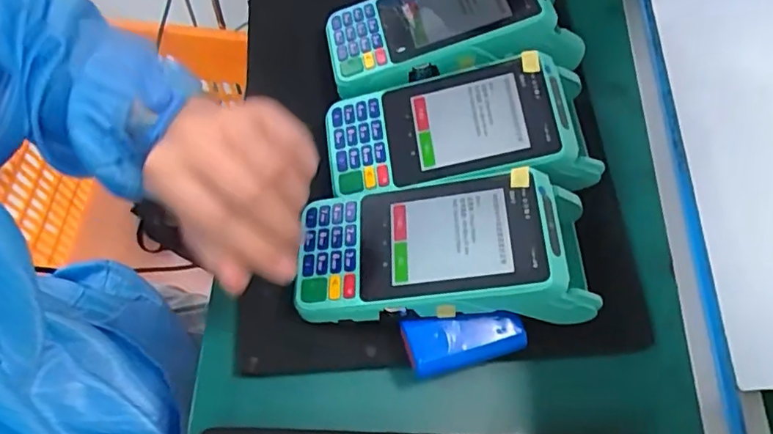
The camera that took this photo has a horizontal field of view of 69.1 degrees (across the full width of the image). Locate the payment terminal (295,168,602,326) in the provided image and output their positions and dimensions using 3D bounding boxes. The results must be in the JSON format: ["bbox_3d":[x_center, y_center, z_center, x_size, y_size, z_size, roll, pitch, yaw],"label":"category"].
[{"bbox_3d":[0.032,0.020,0.325,0.161,0.061,0.078,1,65,0],"label":"payment terminal"}]

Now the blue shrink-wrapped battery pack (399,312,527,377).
[{"bbox_3d":[0.045,0.071,0.321,0.068,0.018,0.029,-10,66,-5],"label":"blue shrink-wrapped battery pack"}]

